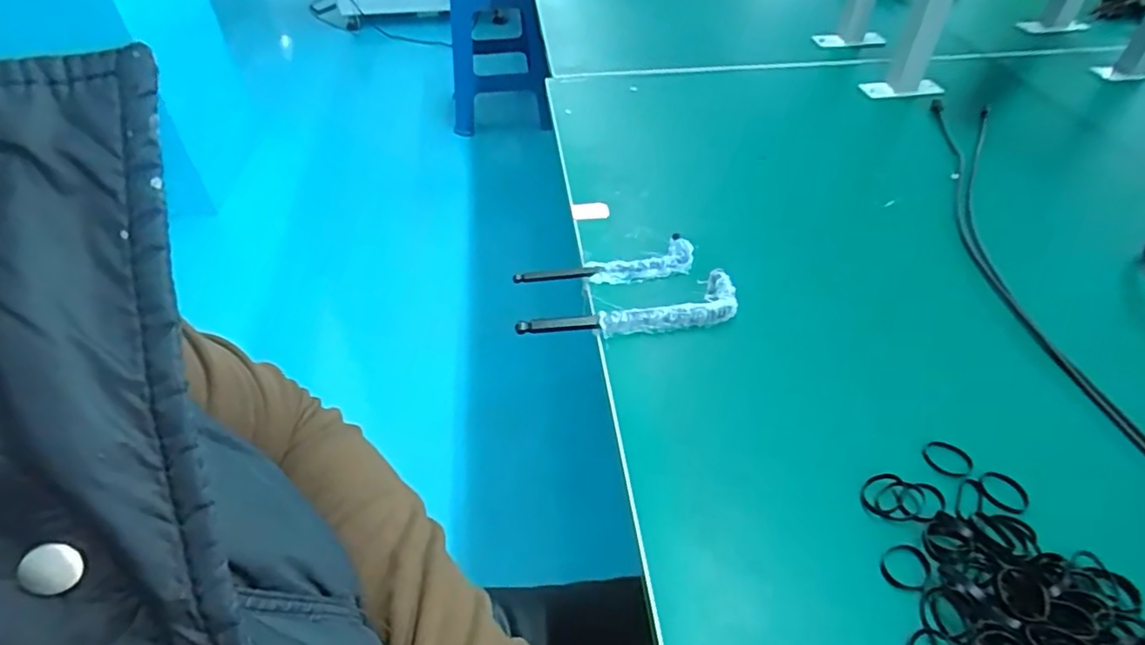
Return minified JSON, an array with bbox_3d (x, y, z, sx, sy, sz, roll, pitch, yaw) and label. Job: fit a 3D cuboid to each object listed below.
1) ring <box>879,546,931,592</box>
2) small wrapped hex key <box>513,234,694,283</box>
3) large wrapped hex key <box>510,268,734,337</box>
[{"bbox_3d":[0.189,0.139,0.344,0.024,0.006,0.027,30,53,27],"label":"ring"},{"bbox_3d":[0.030,-0.046,0.525,0.155,0.016,0.038,-11,46,-10],"label":"small wrapped hex key"},{"bbox_3d":[0.046,-0.007,0.481,0.177,0.014,0.044,-11,46,-10],"label":"large wrapped hex key"}]

